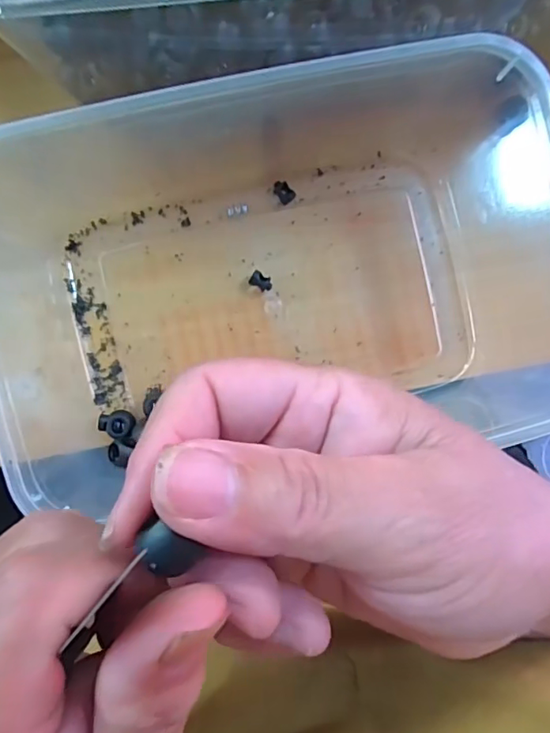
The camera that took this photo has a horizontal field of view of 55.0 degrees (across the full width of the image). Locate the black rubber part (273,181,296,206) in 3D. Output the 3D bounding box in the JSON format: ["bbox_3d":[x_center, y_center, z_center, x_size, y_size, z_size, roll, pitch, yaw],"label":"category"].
[{"bbox_3d":[0.005,-0.094,0.286,0.009,0.006,0.013,-42,94,-1],"label":"black rubber part"}]

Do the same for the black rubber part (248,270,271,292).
[{"bbox_3d":[-0.007,-0.046,0.285,0.012,0.008,0.009,32,90,-4],"label":"black rubber part"}]

